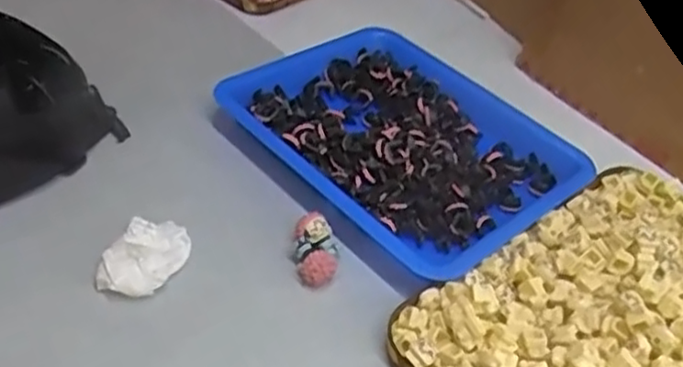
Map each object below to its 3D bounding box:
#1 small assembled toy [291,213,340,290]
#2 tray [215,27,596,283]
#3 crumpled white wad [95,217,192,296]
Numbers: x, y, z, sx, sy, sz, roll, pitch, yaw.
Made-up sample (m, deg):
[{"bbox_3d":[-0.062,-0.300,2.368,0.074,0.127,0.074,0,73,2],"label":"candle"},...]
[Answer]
[{"bbox_3d":[-0.015,0.038,0.392,0.024,0.020,0.039,5,43,-3],"label":"small assembled toy"},{"bbox_3d":[0.043,-0.032,0.469,0.165,0.025,0.210,-31,55,-34],"label":"tray"},{"bbox_3d":[-0.108,0.041,0.375,0.034,0.015,0.050,21,45,14],"label":"crumpled white wad"}]

